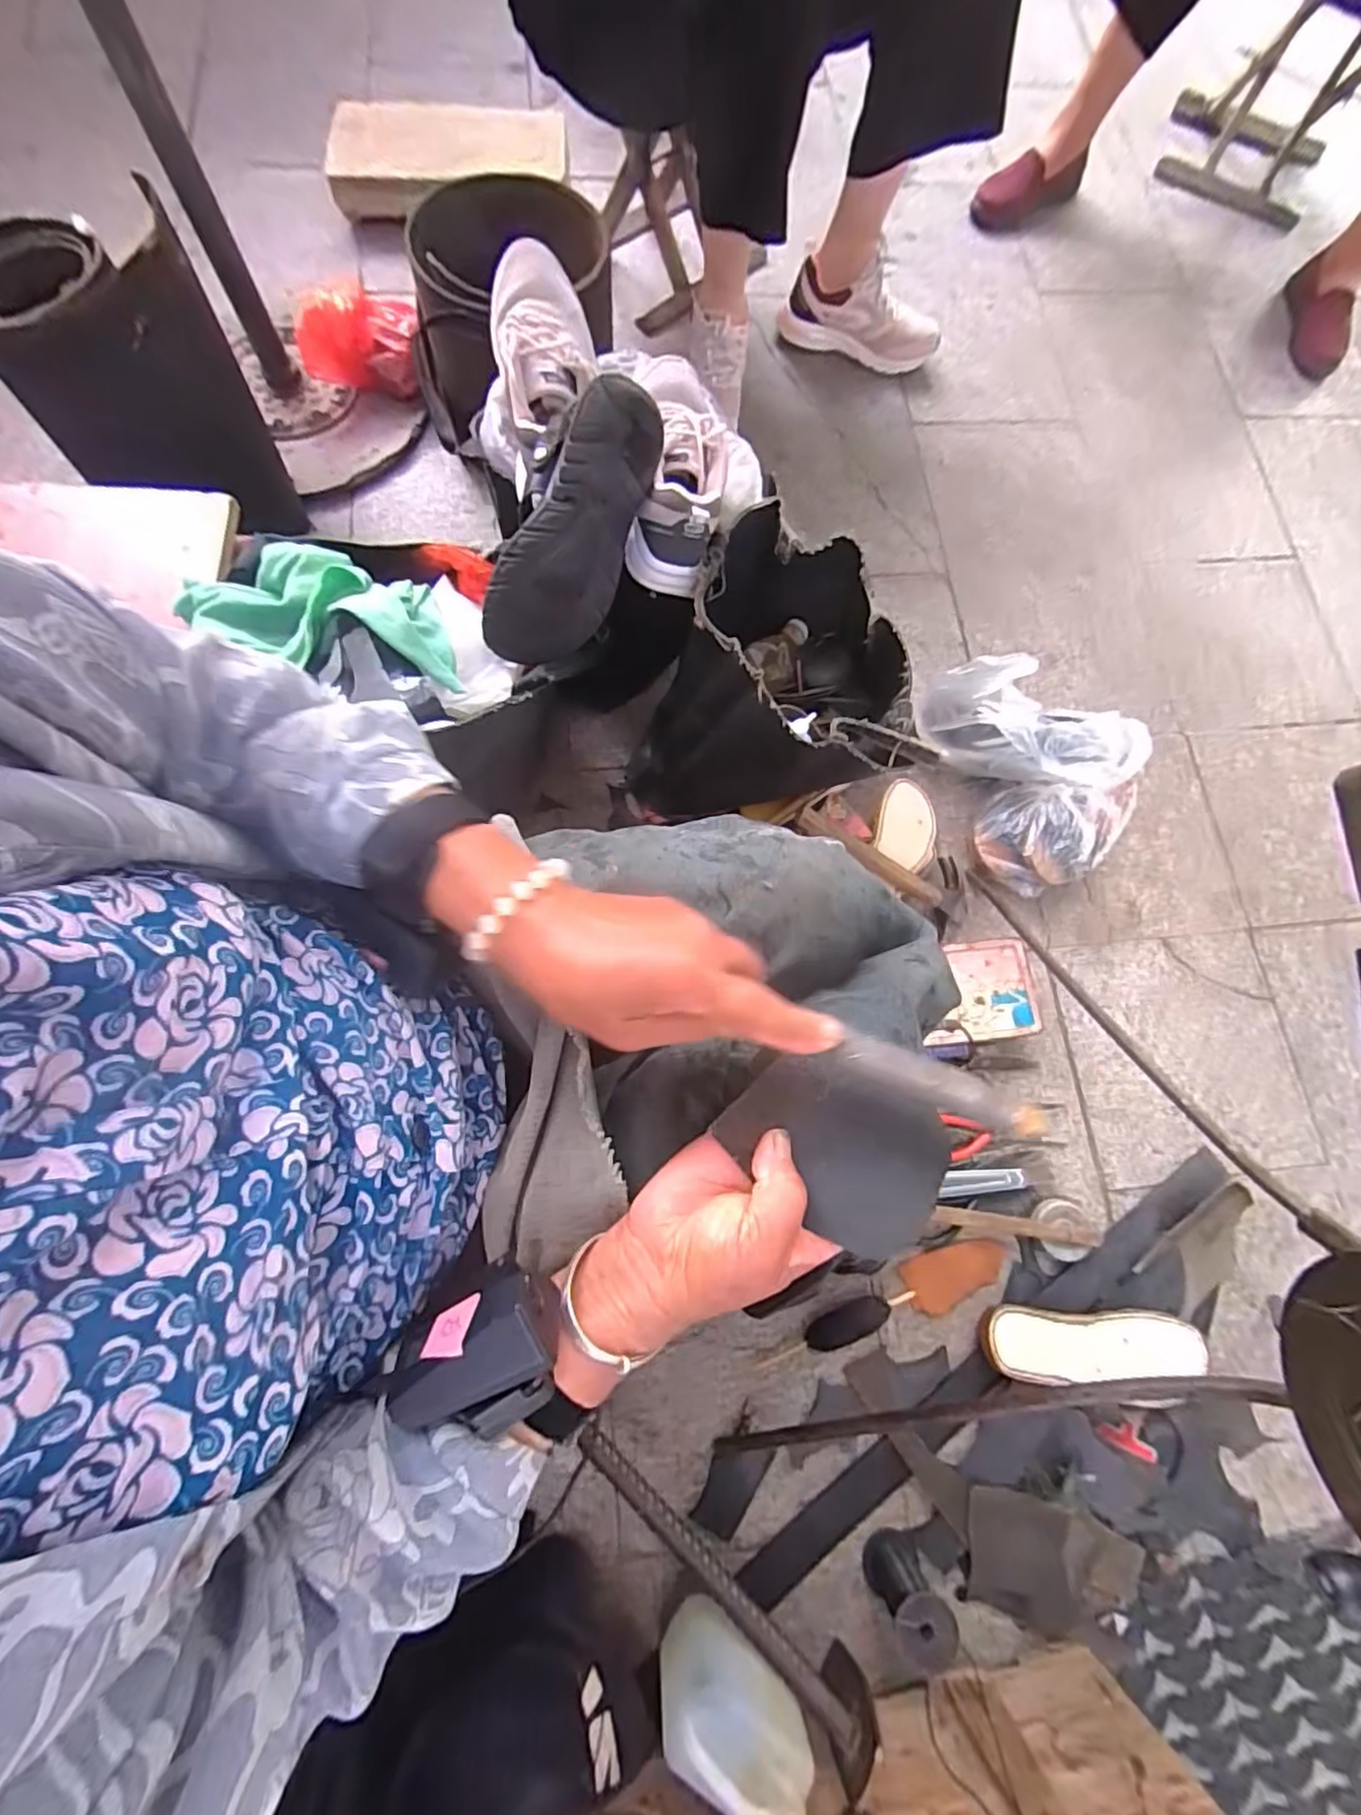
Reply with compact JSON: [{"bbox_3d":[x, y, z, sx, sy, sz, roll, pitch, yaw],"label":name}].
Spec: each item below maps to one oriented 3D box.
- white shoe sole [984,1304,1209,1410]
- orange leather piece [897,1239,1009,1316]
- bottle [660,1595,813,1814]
[{"bbox_3d":[0.436,0.471,0.667,0.227,0.025,0.079,4,40,-2],"label":"white shoe sole"},{"bbox_3d":[0.309,0.409,0.708,0.122,0.010,0.062,-17,76,-5],"label":"orange leather piece"},{"bbox_3d":[0.043,0.643,0.492,0.145,0.099,0.065,35,98,26],"label":"bottle"}]

